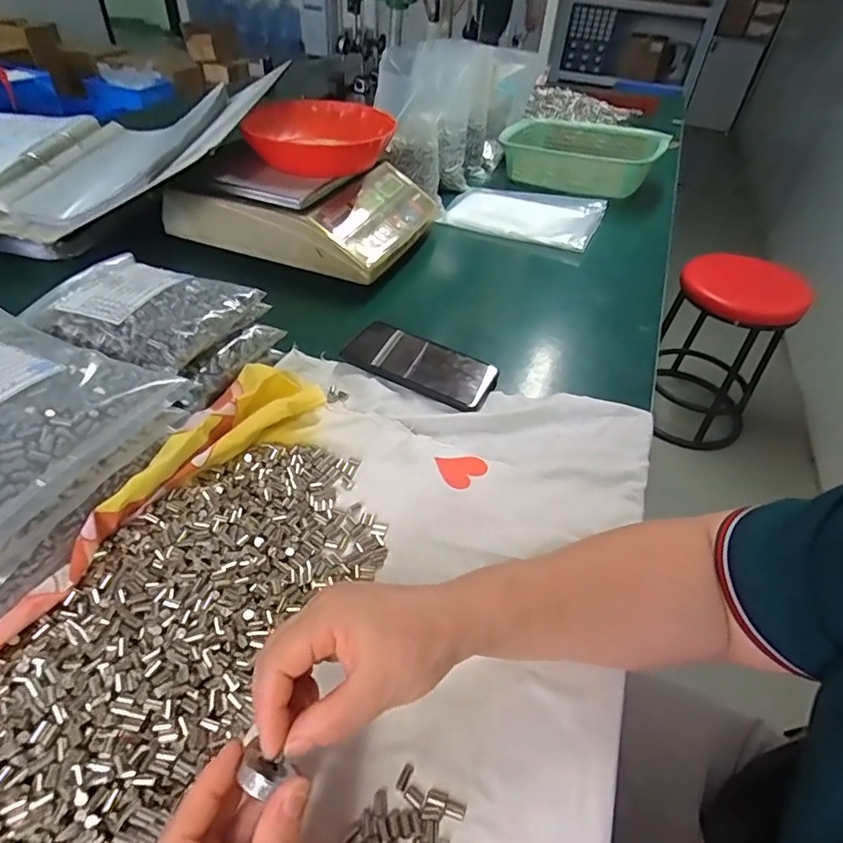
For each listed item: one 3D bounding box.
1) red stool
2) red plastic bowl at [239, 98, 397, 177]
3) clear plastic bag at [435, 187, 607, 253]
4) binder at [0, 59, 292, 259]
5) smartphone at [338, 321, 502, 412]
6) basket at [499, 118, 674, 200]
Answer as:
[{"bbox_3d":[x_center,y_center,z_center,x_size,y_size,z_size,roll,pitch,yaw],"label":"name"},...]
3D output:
[{"bbox_3d":[0.872,-0.217,1.523,0.319,0.486,0.371,26,48,20],"label":"red stool"},{"bbox_3d":[-0.139,-0.401,0.728,0.194,0.057,0.158,3,44,-3],"label":"red plastic bowl"},{"bbox_3d":[0.171,-0.356,0.873,0.251,0.033,0.178,18,46,13],"label":"clear plastic bag"},{"bbox_3d":[-0.491,-0.382,0.731,0.526,0.166,0.297,3,44,-2],"label":"binder"},{"bbox_3d":[-0.004,-0.064,0.557,0.164,0.014,0.074,23,47,17],"label":"smartphone"},{"bbox_3d":[0.302,-0.523,1.009,0.305,0.081,0.223,27,48,20],"label":"basket"}]

